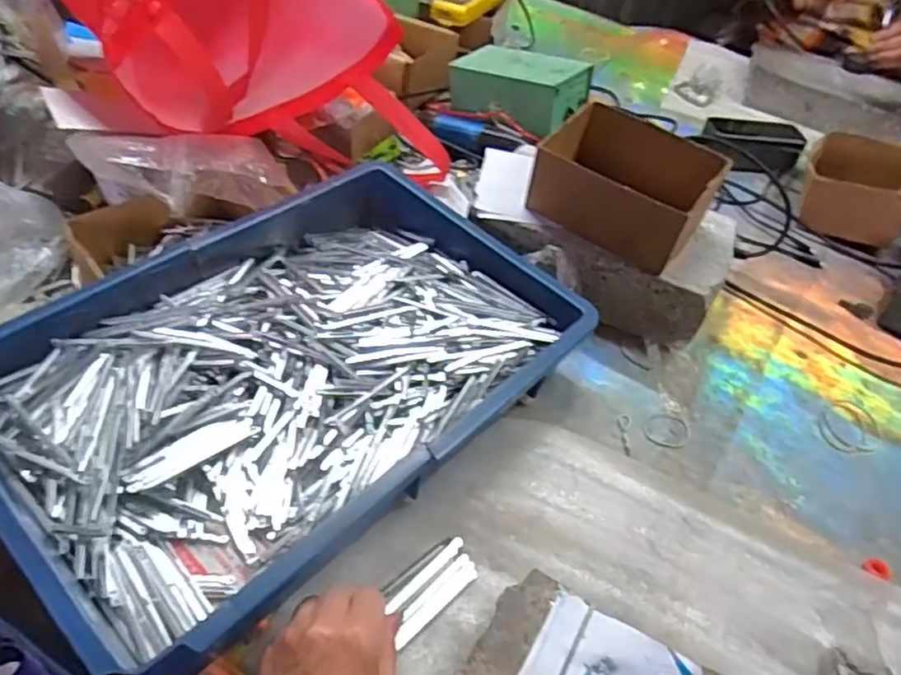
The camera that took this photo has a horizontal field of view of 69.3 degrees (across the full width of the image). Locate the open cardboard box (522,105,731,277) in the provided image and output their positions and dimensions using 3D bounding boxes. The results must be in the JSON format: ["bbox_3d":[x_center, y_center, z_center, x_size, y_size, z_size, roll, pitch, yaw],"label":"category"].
[{"bbox_3d":[0.167,-0.145,0.626,0.156,0.071,0.118,33,51,20],"label":"open cardboard box"}]

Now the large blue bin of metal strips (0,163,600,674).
[{"bbox_3d":[-0.124,0.020,0.522,0.297,0.085,0.436,38,53,24],"label":"large blue bin of metal strips"}]

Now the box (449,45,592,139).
[{"bbox_3d":[0.084,-0.315,0.811,0.161,0.061,0.086,26,51,20],"label":"box"}]

